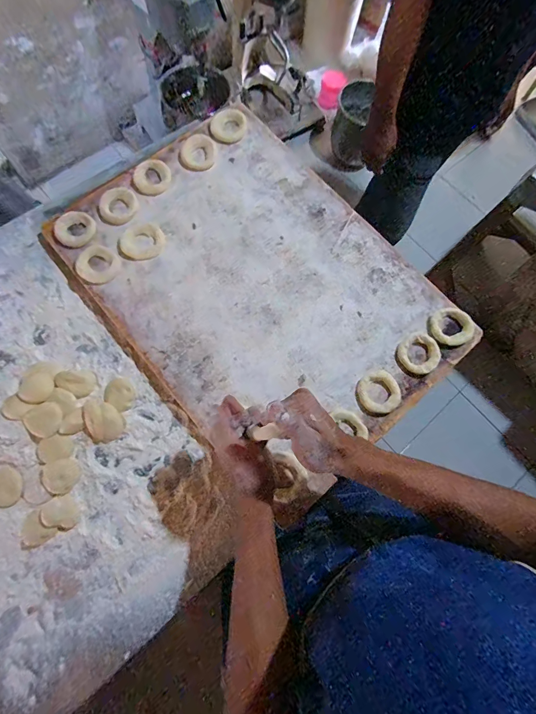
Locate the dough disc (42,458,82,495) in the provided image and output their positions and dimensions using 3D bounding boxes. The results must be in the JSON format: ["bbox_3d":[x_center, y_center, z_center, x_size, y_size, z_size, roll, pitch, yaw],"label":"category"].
[{"bbox_3d":[-0.273,0.157,0.463,0.044,0.004,0.043,5,73,-16],"label":"dough disc"}]

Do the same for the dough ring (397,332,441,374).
[{"bbox_3d":[0.224,-0.005,0.511,0.062,0.012,0.059,0,77,-2],"label":"dough ring"}]

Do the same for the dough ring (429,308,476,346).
[{"bbox_3d":[0.277,-0.046,0.528,0.064,0.018,0.059,0,77,-2],"label":"dough ring"}]

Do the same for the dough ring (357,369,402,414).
[{"bbox_3d":[0.158,0.050,0.495,0.057,0.009,0.059,0,77,-2],"label":"dough ring"}]

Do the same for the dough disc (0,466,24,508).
[{"bbox_3d":[-0.344,0.170,0.456,0.049,0.005,0.045,0,77,-2],"label":"dough disc"}]

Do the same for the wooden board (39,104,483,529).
[{"bbox_3d":[-0.020,-0.116,0.543,0.420,0.033,0.577,-40,81,-9],"label":"wooden board"}]

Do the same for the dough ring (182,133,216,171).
[{"bbox_3d":[-0.120,-0.354,0.600,0.057,0.014,0.059,0,77,-2],"label":"dough ring"}]

